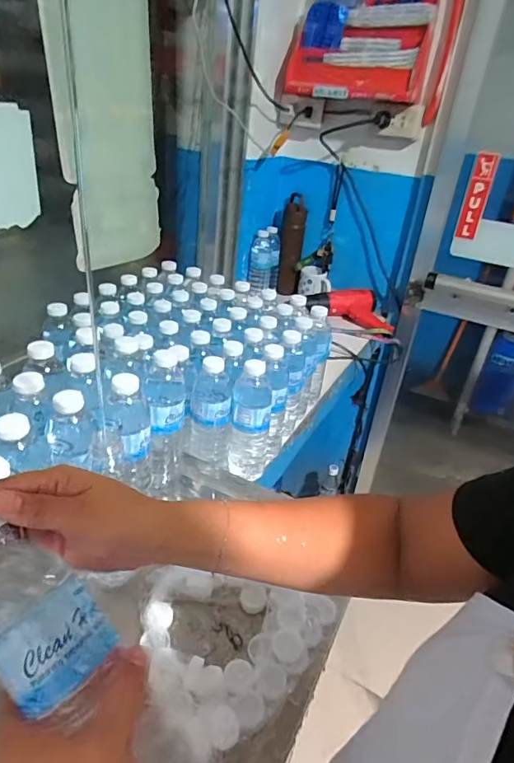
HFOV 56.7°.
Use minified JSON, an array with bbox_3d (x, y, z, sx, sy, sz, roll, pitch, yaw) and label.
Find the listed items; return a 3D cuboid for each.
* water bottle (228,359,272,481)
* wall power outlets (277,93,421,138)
[{"bbox_3d":[-0.007,0.059,0.756,0.065,0.206,0.074,7,31,2],"label":"water bottle"},{"bbox_3d":[0.230,-0.656,1.178,0.351,0.068,0.066,10,31,7],"label":"wall power outlets"}]

